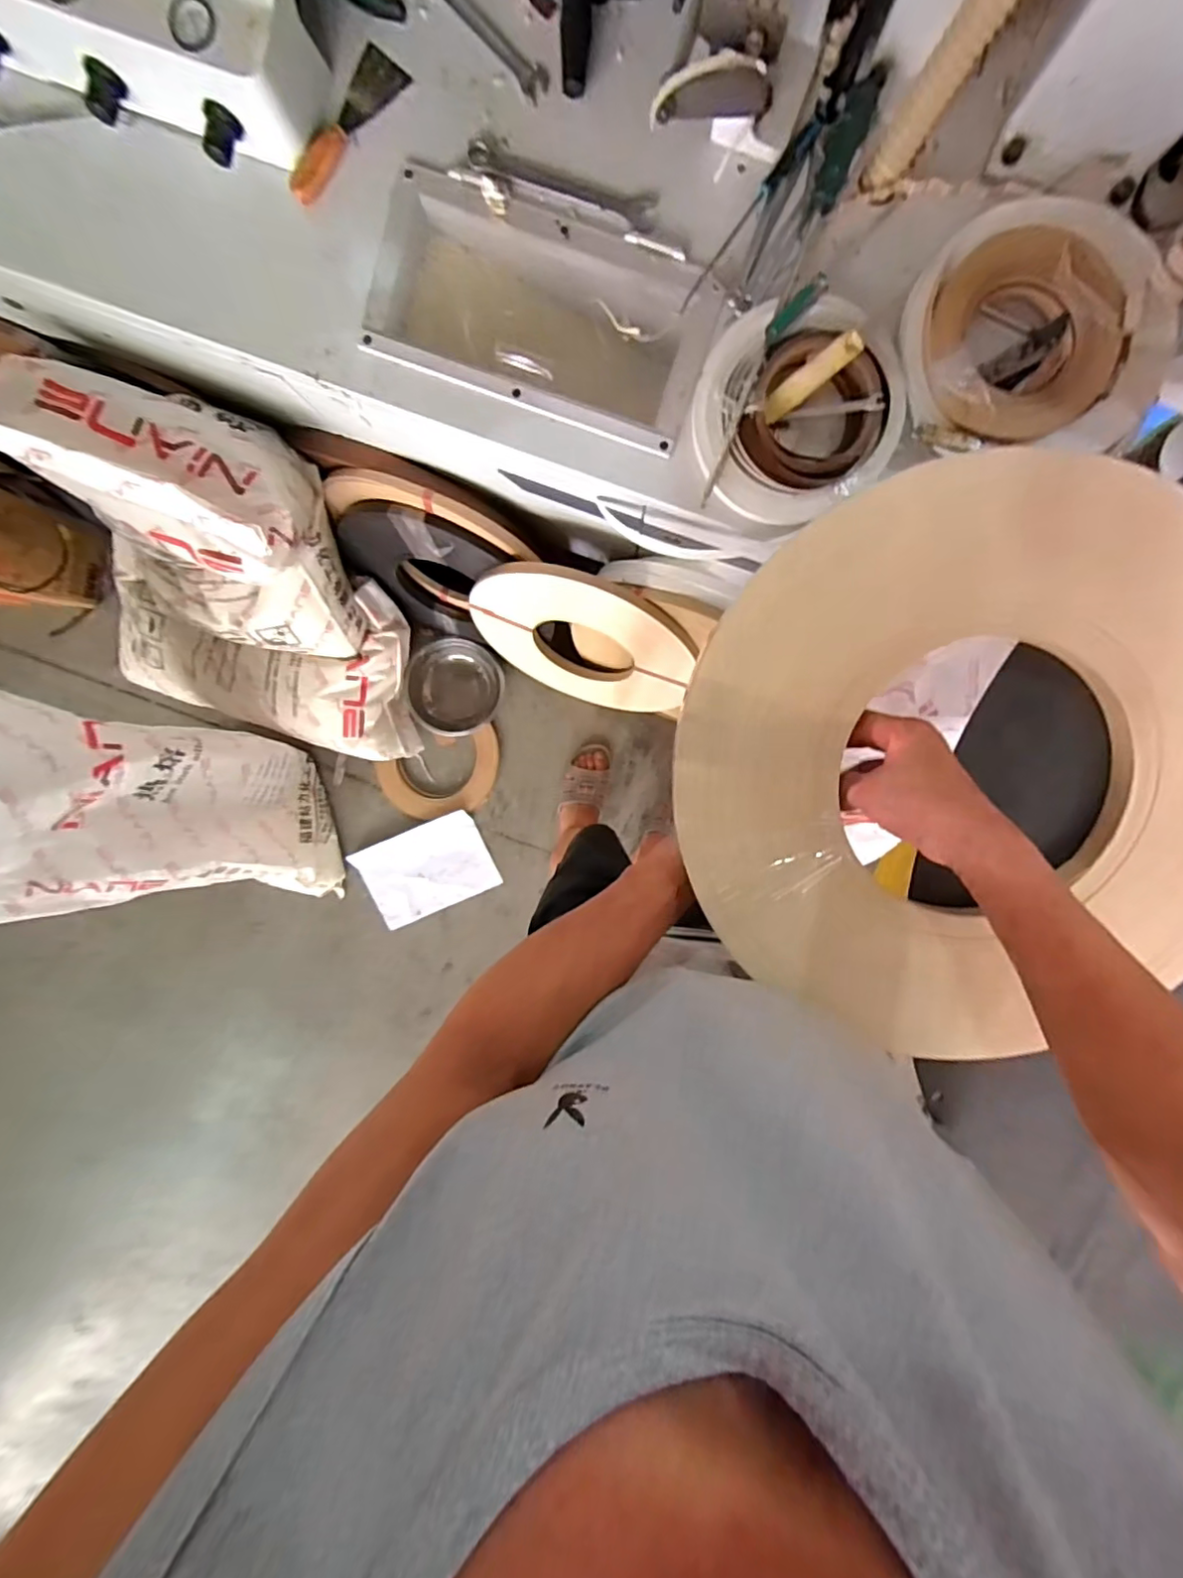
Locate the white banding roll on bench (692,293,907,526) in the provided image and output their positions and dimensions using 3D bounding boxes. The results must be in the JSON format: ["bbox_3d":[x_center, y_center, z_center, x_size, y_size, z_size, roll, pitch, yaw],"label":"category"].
[{"bbox_3d":[0.229,-0.410,0.650,0.224,0.036,0.212,0,99,2],"label":"white banding roll on bench"}]

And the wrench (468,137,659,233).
[{"bbox_3d":[-0.029,-0.660,0.642,0.209,0.005,0.040,19,99,-1],"label":"wrench"}]

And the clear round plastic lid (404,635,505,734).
[{"bbox_3d":[-0.290,-0.216,1.281,0.191,0.061,0.200,0,99,2],"label":"clear round plastic lid"}]

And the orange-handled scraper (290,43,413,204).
[{"bbox_3d":[-0.270,-0.714,0.638,0.048,0.015,0.171,43,98,-5],"label":"orange-handled scraper"}]

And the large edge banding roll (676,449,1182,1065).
[{"bbox_3d":[0.265,-0.010,0.403,0.393,0.034,0.394,0,99,2],"label":"large edge banding roll"}]

